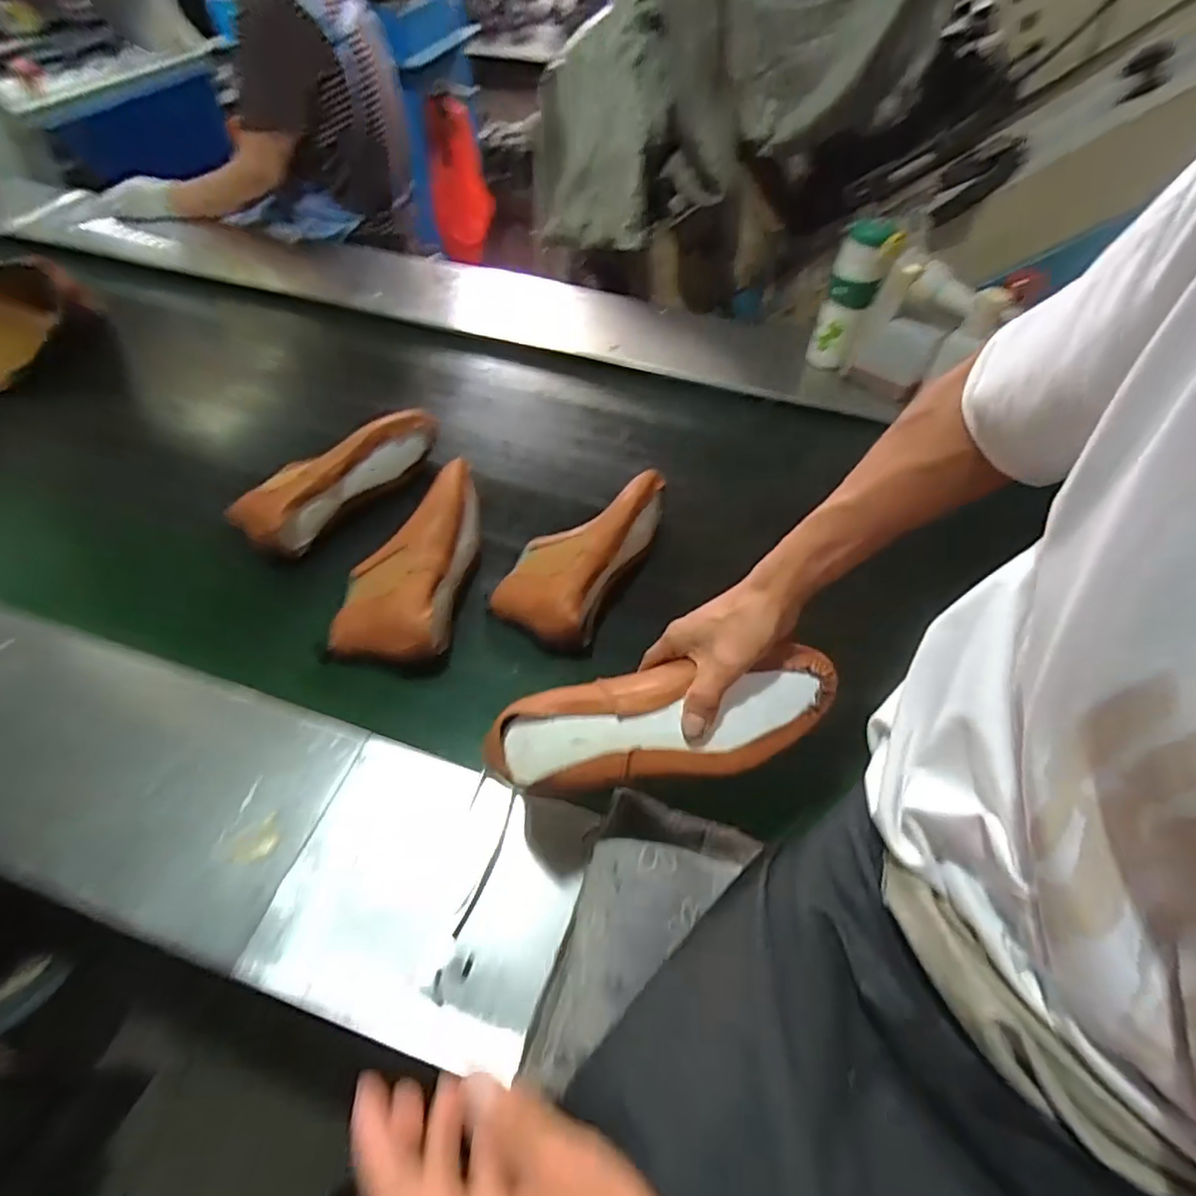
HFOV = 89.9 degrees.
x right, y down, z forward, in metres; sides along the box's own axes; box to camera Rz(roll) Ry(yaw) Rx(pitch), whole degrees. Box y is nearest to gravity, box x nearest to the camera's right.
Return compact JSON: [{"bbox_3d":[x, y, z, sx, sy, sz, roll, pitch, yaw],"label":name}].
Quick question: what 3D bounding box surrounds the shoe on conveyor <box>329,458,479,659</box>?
[{"bbox_3d":[-0.224,-0.054,0.757,0.128,0.073,0.285,9,54,5],"label":"shoe on conveyor"}]

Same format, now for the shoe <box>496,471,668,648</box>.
[{"bbox_3d":[-0.020,-0.072,0.776,0.137,0.074,0.278,24,57,16],"label":"shoe"}]

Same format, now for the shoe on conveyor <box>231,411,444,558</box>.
[{"bbox_3d":[-0.371,-0.179,0.861,0.104,0.106,0.295,33,60,21],"label":"shoe on conveyor"}]

